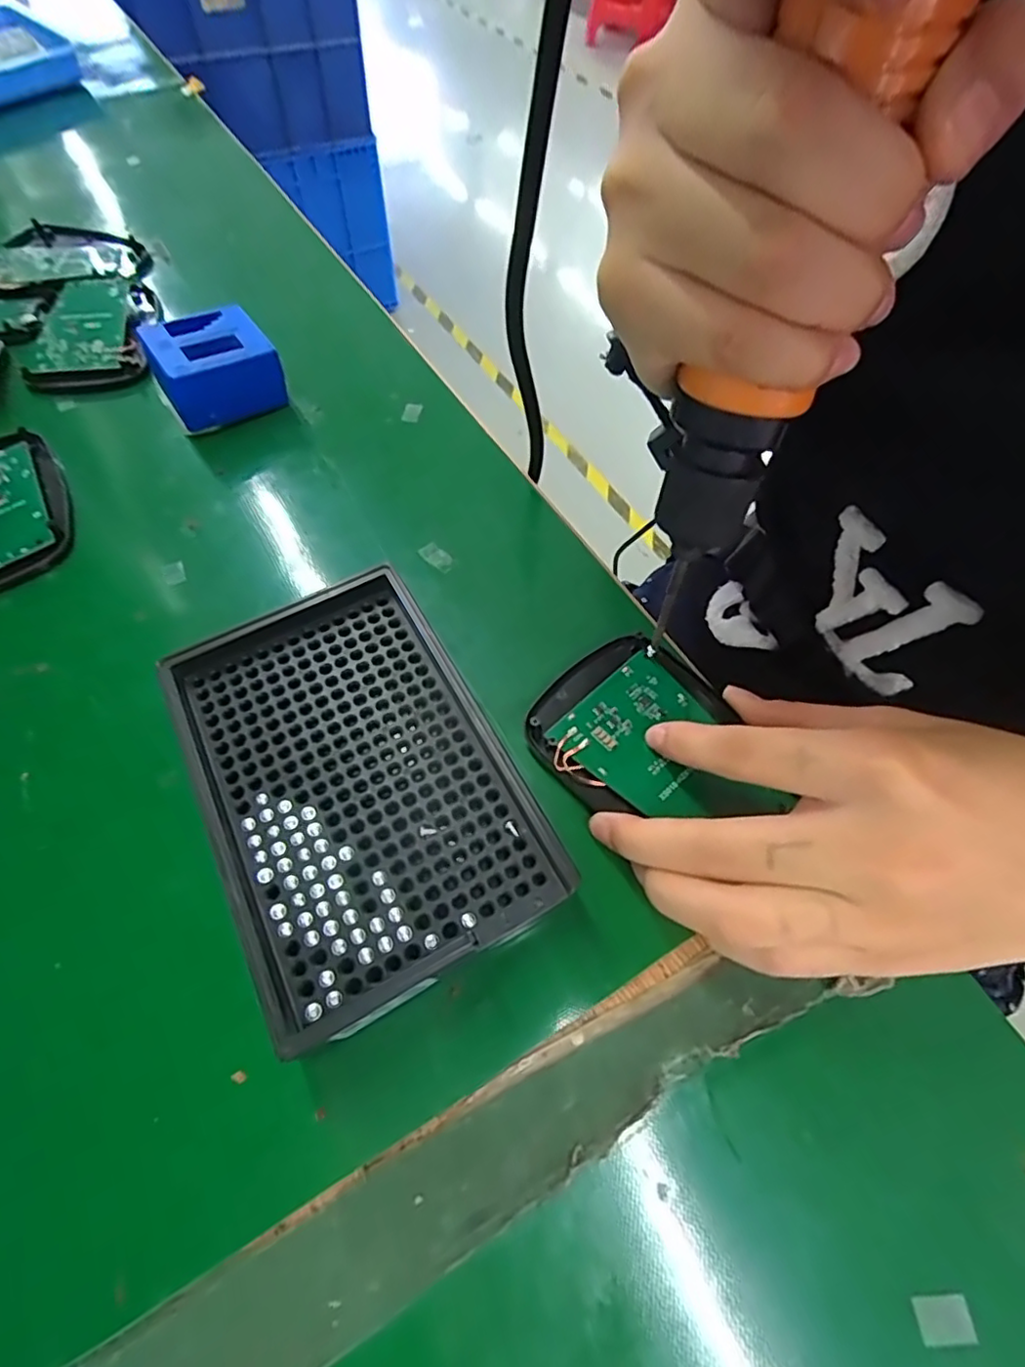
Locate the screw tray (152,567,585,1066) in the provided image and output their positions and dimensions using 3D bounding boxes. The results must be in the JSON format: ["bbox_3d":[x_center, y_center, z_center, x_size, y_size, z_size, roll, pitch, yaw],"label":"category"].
[{"bbox_3d":[-0.052,0.031,0.203,0.090,0.025,0.135,-26,63,-15],"label":"screw tray"}]

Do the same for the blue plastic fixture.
[{"bbox_3d":[-0.148,-0.155,0.303,0.053,0.038,0.044,-33,65,-18],"label":"blue plastic fixture"}]

